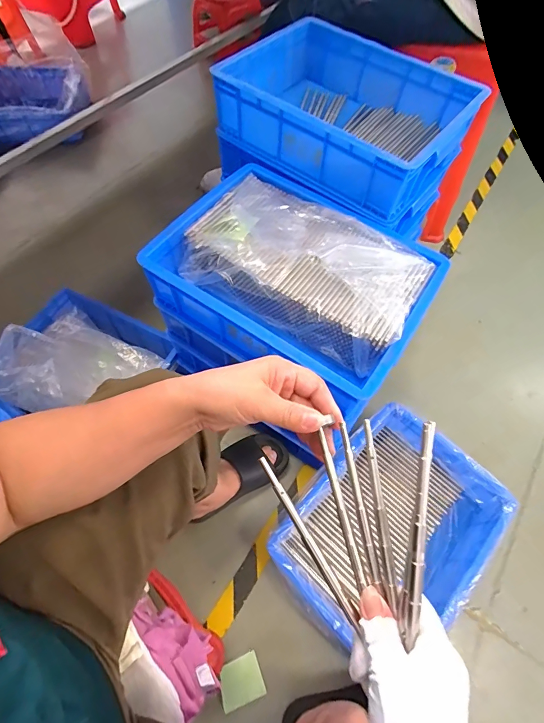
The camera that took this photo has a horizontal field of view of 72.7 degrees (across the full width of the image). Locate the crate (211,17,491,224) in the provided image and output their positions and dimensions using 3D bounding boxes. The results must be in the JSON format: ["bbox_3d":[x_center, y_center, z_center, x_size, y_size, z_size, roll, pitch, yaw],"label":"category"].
[{"bbox_3d":[0.131,-0.470,0.705,0.429,0.114,0.296,35,66,15],"label":"crate"}]

